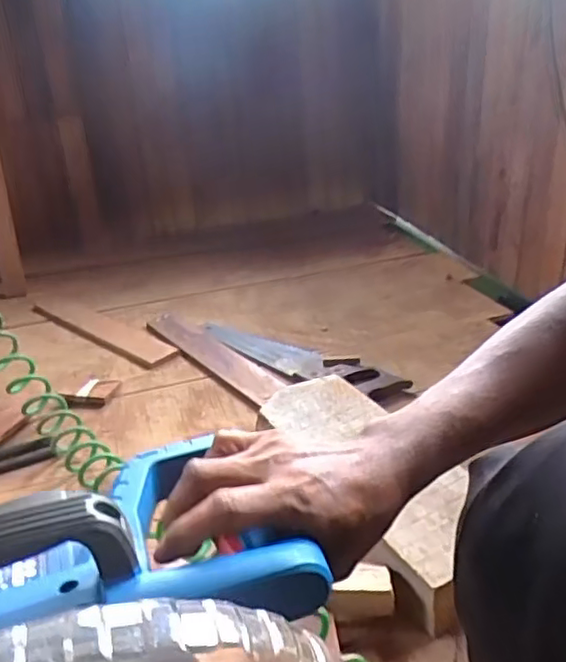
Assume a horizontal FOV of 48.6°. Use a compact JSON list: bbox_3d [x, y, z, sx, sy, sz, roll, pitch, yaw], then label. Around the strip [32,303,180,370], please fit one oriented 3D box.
[{"bbox_3d":[-0.369,-0.003,1.306,0.445,0.025,0.091,20,36,39],"label":"strip"}]

